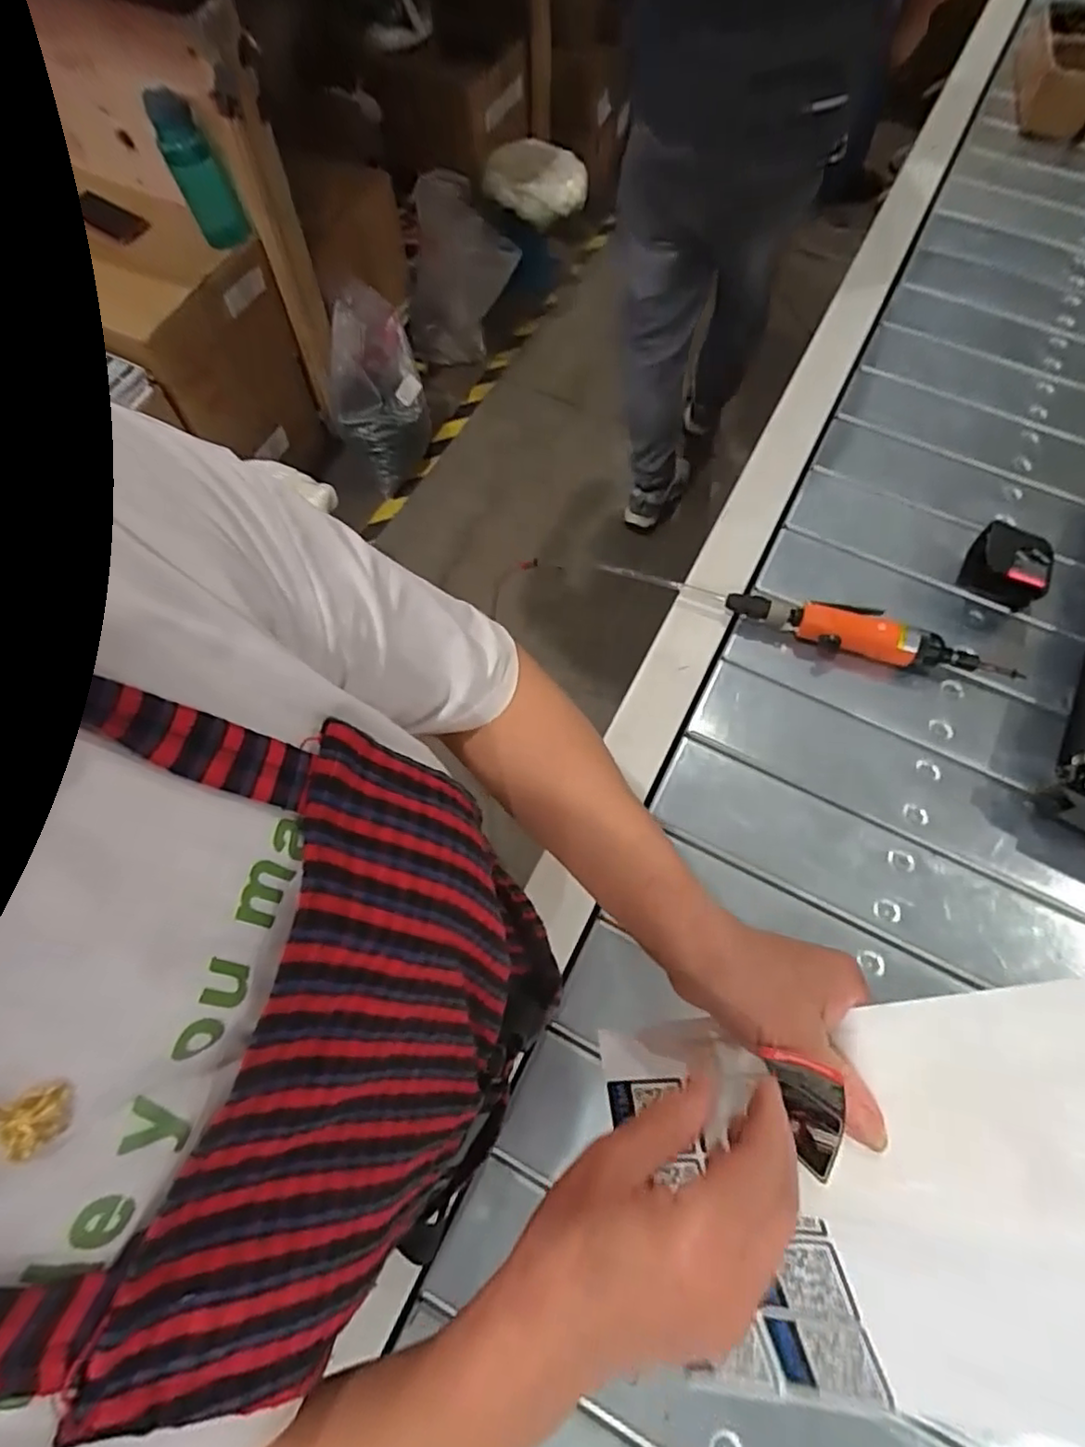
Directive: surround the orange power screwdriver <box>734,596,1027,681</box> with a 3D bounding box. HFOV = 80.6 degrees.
[{"bbox_3d":[0.343,-0.090,0.670,0.300,0.041,0.053,17,66,6],"label":"orange power screwdriver"}]

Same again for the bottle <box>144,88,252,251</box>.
[{"bbox_3d":[-0.610,-0.973,1.133,0.071,0.211,0.079,-41,51,-18],"label":"bottle"}]

